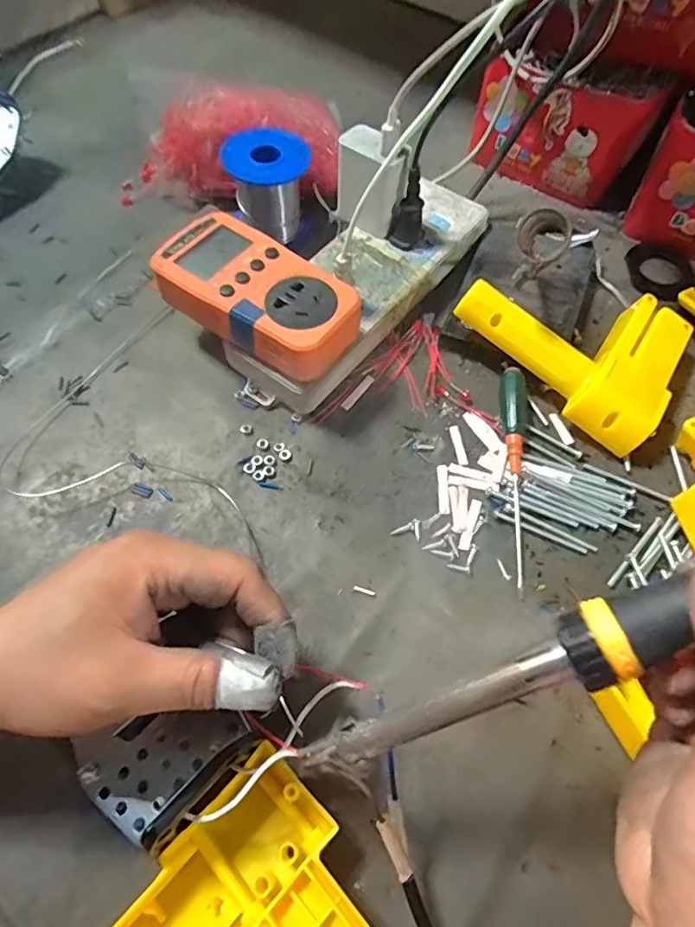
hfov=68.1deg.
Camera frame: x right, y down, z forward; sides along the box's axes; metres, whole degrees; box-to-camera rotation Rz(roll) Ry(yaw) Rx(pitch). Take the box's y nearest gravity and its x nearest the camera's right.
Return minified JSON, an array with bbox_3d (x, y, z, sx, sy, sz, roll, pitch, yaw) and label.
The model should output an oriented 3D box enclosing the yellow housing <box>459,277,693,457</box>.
[{"bbox_3d":[0.162,-0.088,0.352,0.140,0.046,0.113,40,68,17],"label":"yellow housing"}]

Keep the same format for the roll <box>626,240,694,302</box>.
[{"bbox_3d":[0.252,-0.157,0.415,0.058,0.007,0.055,1,63,-2],"label":"roll"}]

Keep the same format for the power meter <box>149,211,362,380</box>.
[{"bbox_3d":[-0.056,-0.101,0.321,0.129,0.032,0.072,32,66,13],"label":"power meter"}]

